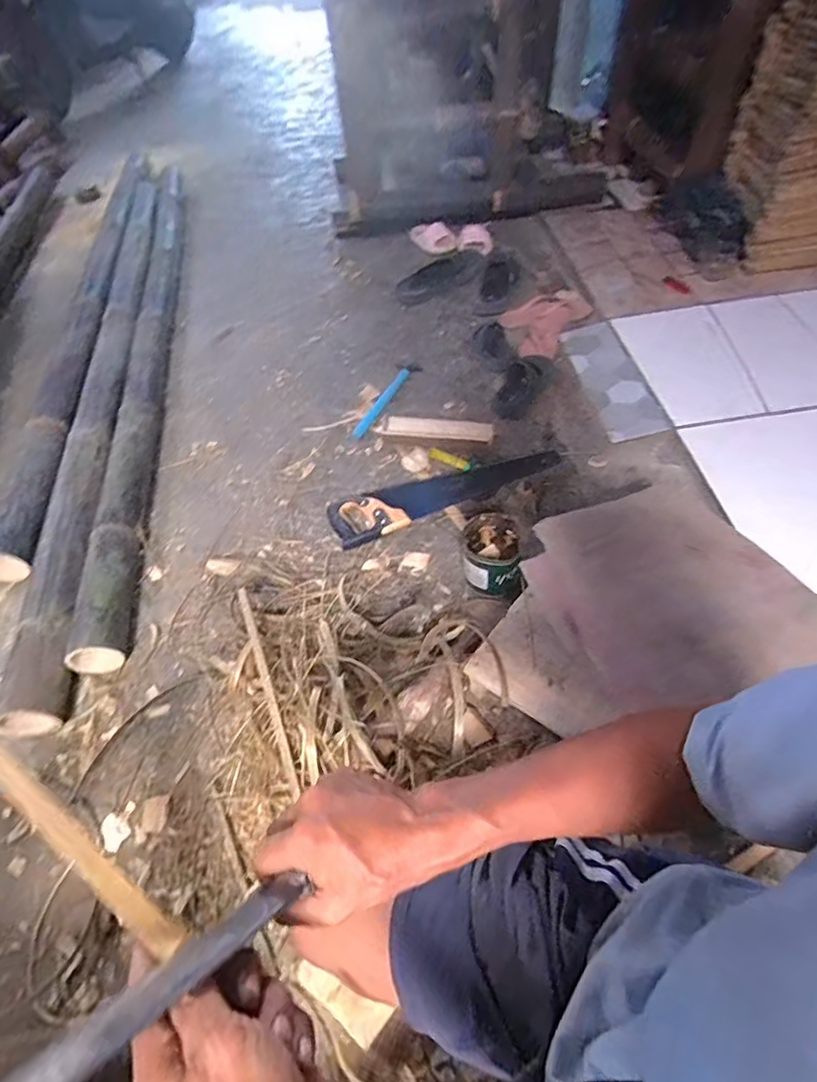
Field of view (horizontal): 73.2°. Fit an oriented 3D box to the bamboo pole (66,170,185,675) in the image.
[{"bbox_3d":[-0.659,-0.478,1.403,0.083,0.078,1.783,-9,57,-3],"label":"bamboo pole"}]

